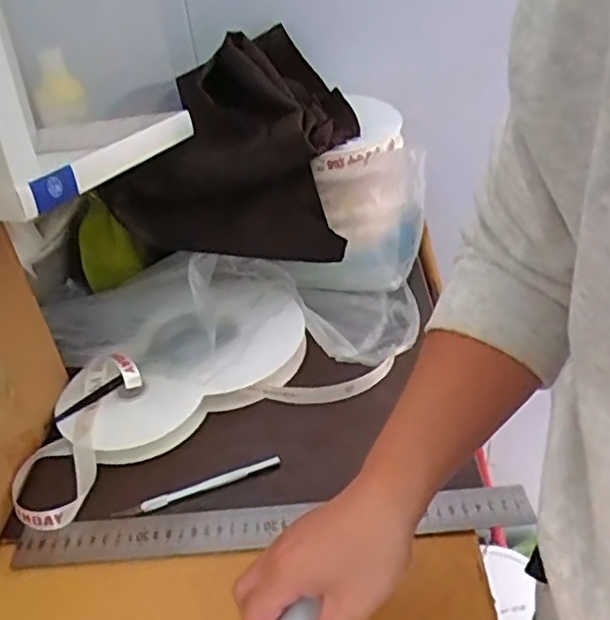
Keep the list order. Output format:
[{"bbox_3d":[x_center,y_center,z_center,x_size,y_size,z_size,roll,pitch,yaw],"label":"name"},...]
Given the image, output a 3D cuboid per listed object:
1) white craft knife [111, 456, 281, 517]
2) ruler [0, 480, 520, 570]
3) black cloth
[{"bbox_3d":[-0.089,0.148,0.551,0.141,0.004,0.011,-16,39,-13],"label":"white craft knife"},{"bbox_3d":[-0.028,0.168,0.514,0.403,0.006,0.036,-6,38,1],"label":"ruler"},{"bbox_3d":[-0.080,-0.185,0.747,0.245,0.173,0.237,-3,36,0],"label":"black cloth"}]

